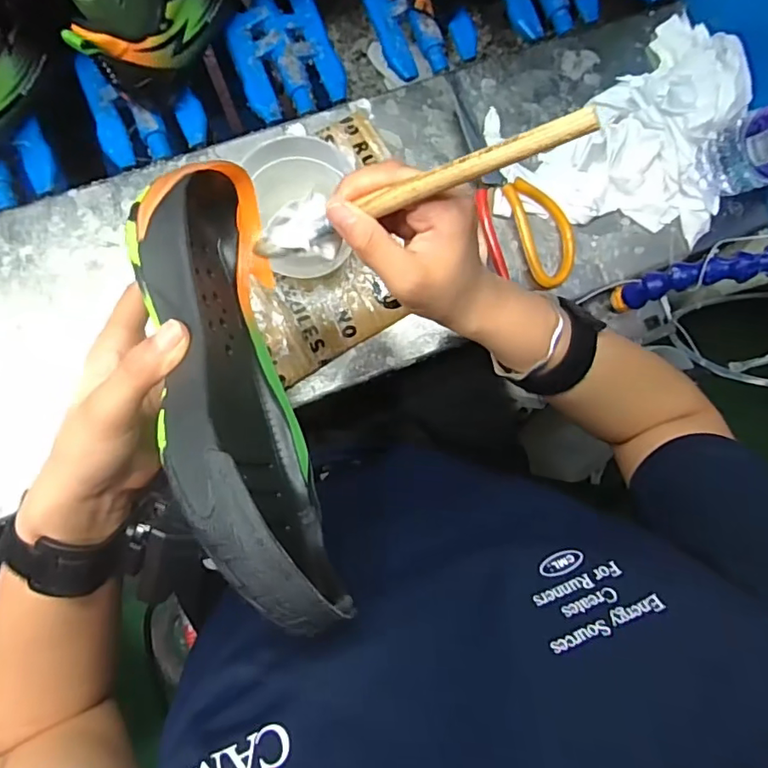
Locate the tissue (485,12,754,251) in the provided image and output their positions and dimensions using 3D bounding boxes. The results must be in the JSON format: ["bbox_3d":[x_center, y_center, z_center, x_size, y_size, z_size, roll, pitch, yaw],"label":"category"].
[{"bbox_3d":[0.214,-0.252,0.496,0.231,0.044,0.216,7,88,-5],"label":"tissue"}]

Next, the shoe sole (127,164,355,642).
[{"bbox_3d":[-0.068,-0.005,0.266,0.055,0.091,0.239,-22,67,2],"label":"shoe sole"}]

